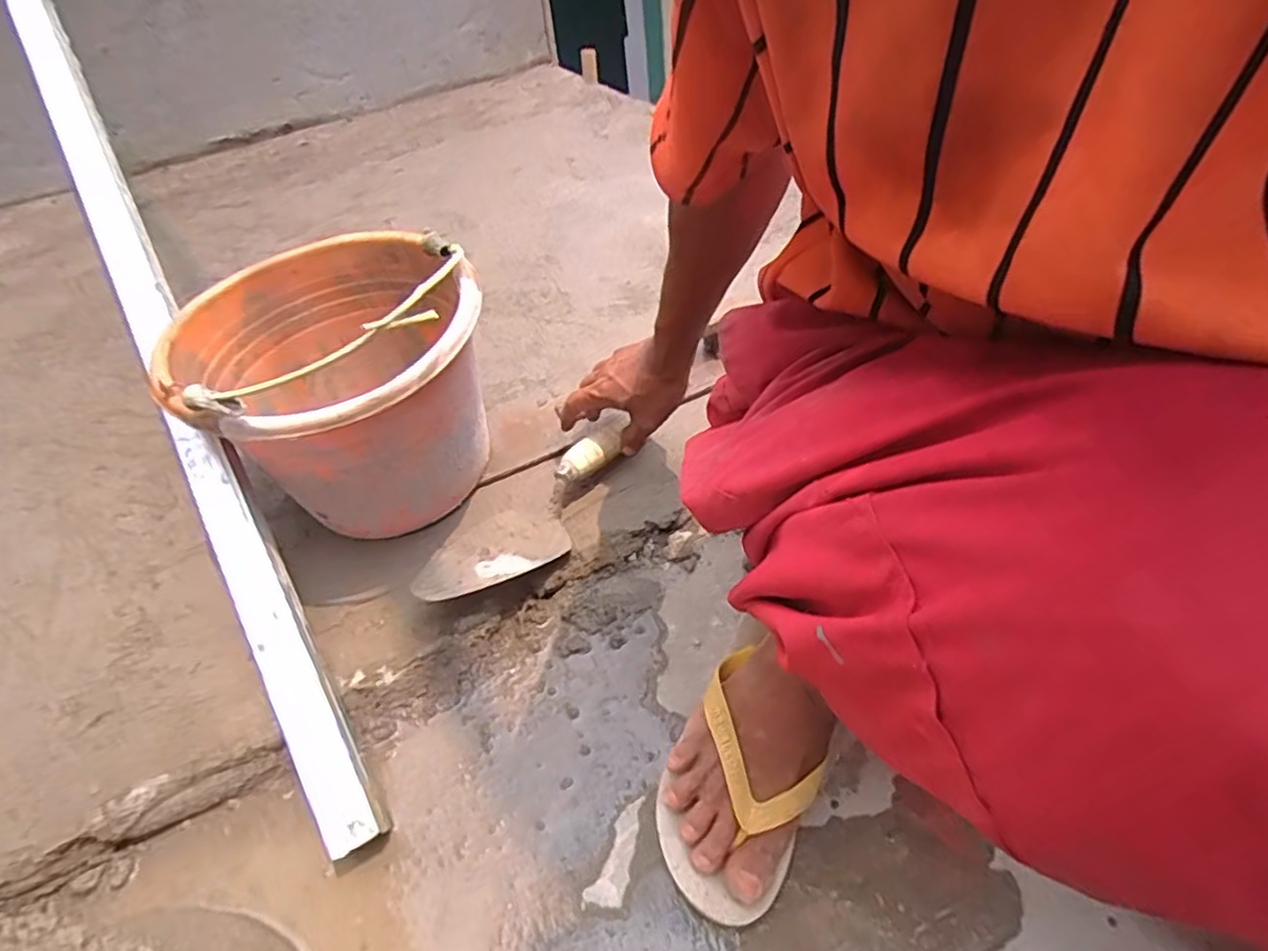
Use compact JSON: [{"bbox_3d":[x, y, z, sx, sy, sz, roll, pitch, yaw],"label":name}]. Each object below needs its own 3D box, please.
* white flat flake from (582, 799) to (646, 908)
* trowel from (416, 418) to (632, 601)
[{"bbox_3d":[-0.011,0.265,0.468,0.025,0.004,0.074,14,49,15],"label":"white flat flake"},{"bbox_3d":[-0.088,0.034,0.616,0.078,0.041,0.255,32,58,32],"label":"trowel"}]

